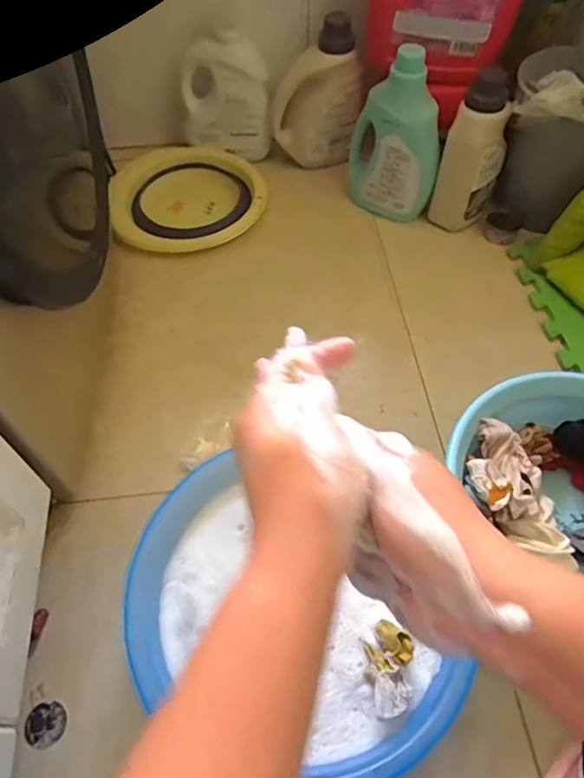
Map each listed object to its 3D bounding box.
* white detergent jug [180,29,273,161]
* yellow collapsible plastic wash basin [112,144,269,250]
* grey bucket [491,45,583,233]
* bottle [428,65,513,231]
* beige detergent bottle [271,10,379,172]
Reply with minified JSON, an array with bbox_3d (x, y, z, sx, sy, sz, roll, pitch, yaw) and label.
[{"bbox_3d":[-0.132,-0.590,1.086,0.186,0.199,0.084,20,60,12],"label":"white detergent jug"},{"bbox_3d":[-0.209,-0.387,1.081,0.294,0.029,0.277,0,58,0],"label":"yellow collapsible plastic wash basin"},{"bbox_3d":[0.510,-0.445,1.011,0.255,0.252,0.257,33,63,19],"label":"grey bucket"},{"bbox_3d":[0.328,-0.417,0.976,0.103,0.249,0.090,20,60,12],"label":"bottle"},{"bbox_3d":[0.053,-0.568,1.074,0.177,0.246,0.089,-11,58,-8],"label":"beige detergent bottle"}]

